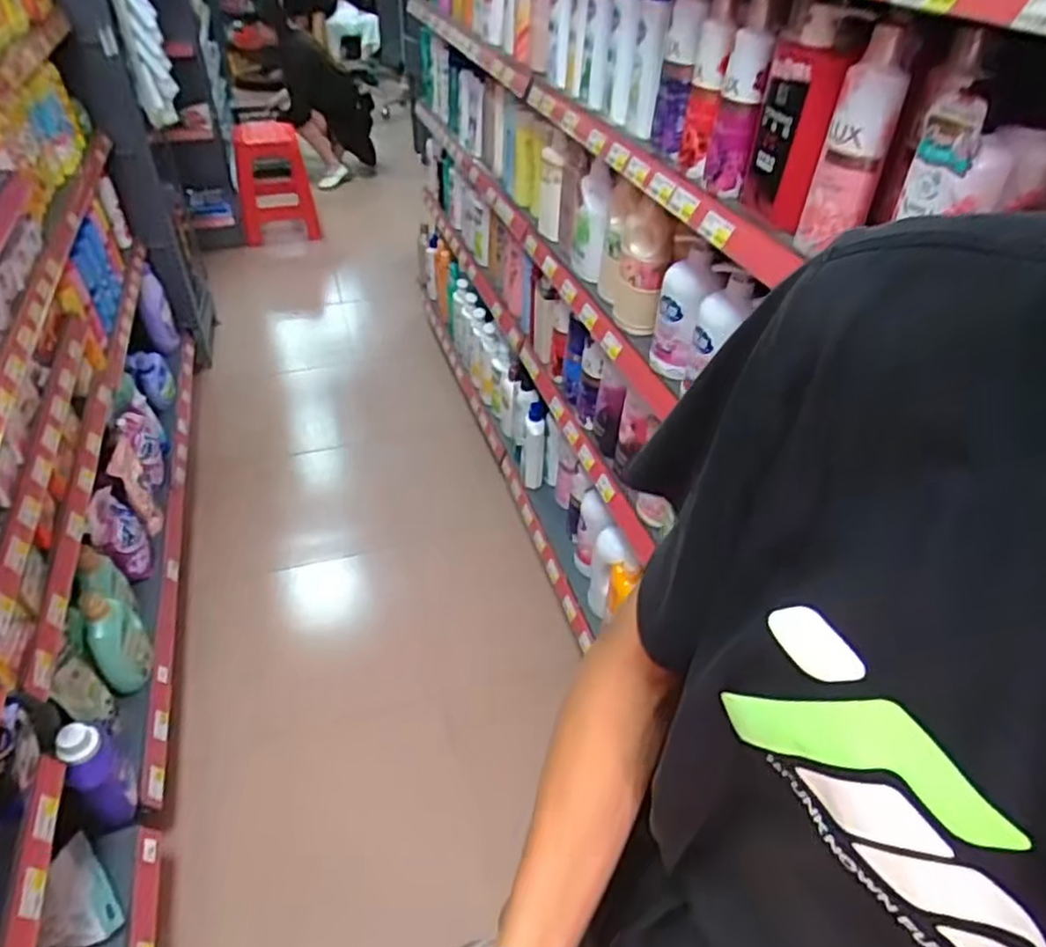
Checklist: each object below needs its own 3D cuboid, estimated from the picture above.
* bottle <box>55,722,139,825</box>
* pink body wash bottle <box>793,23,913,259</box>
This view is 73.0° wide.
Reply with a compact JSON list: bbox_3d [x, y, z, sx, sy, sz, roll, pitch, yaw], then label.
[{"bbox_3d":[-0.706,0.490,1.176,0.097,0.203,0.075,33,49,31],"label":"bottle"},{"bbox_3d":[0.322,-0.314,0.690,0.060,0.197,0.035,17,43,17],"label":"pink body wash bottle"}]

